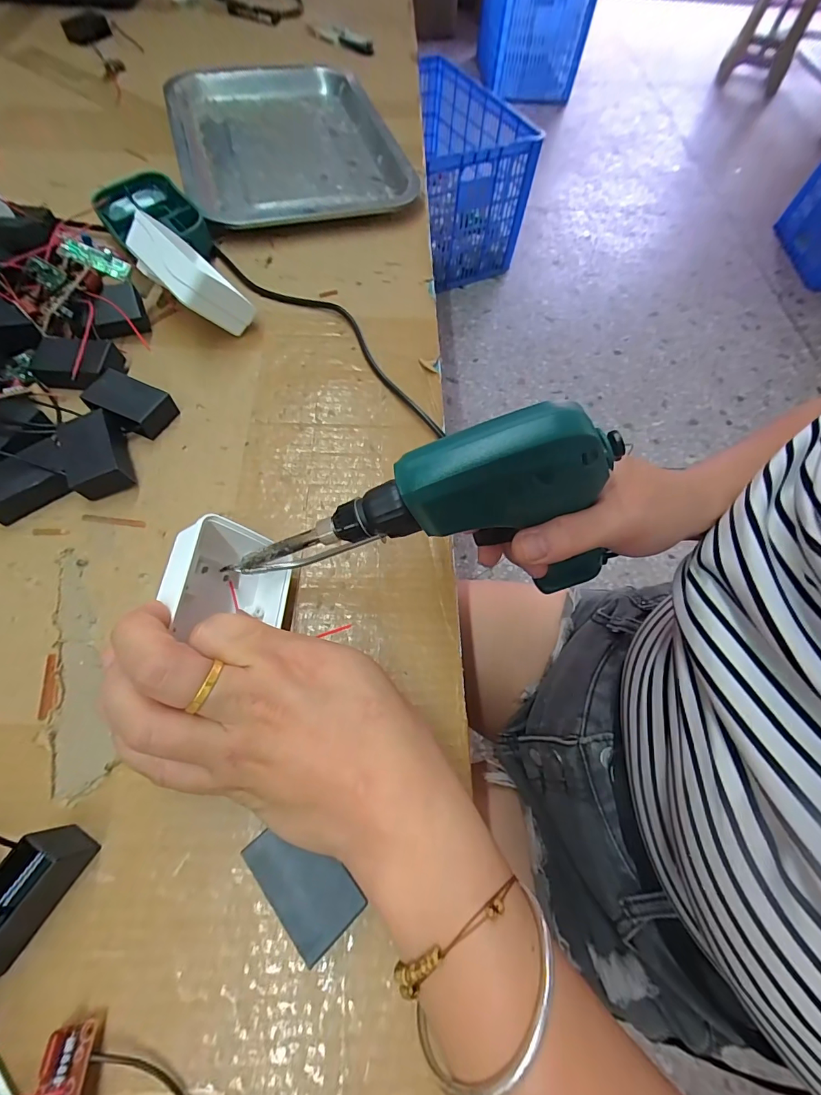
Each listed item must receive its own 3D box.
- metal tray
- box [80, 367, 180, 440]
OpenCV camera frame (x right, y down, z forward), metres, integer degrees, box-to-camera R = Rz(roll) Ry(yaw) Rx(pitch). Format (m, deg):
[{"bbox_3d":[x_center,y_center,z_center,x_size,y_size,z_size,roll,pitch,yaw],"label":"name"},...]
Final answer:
[{"bbox_3d":[-0.130,-0.421,0.439,0.206,0.020,0.312,-15,66,-11],"label":"metal tray"},{"bbox_3d":[-0.184,-0.093,0.281,0.048,0.018,0.031,24,65,8],"label":"box"}]

